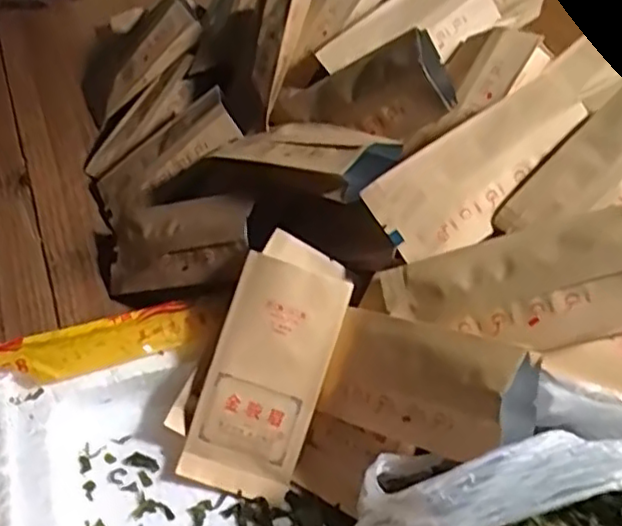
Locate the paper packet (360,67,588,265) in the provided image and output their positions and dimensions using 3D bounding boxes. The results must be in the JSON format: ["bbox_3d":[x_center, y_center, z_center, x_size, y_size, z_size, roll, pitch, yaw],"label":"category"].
[{"bbox_3d":[0.086,-0.045,0.320,0.114,0.007,0.049,-34,80,-2],"label":"paper packet"}]

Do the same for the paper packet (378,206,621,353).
[{"bbox_3d":[0.085,0.014,0.288,0.108,0.010,0.054,-21,68,26],"label":"paper packet"}]

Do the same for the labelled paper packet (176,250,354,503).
[{"bbox_3d":[-0.021,0.054,0.312,0.053,0.006,0.109,18,89,0],"label":"labelled paper packet"}]

